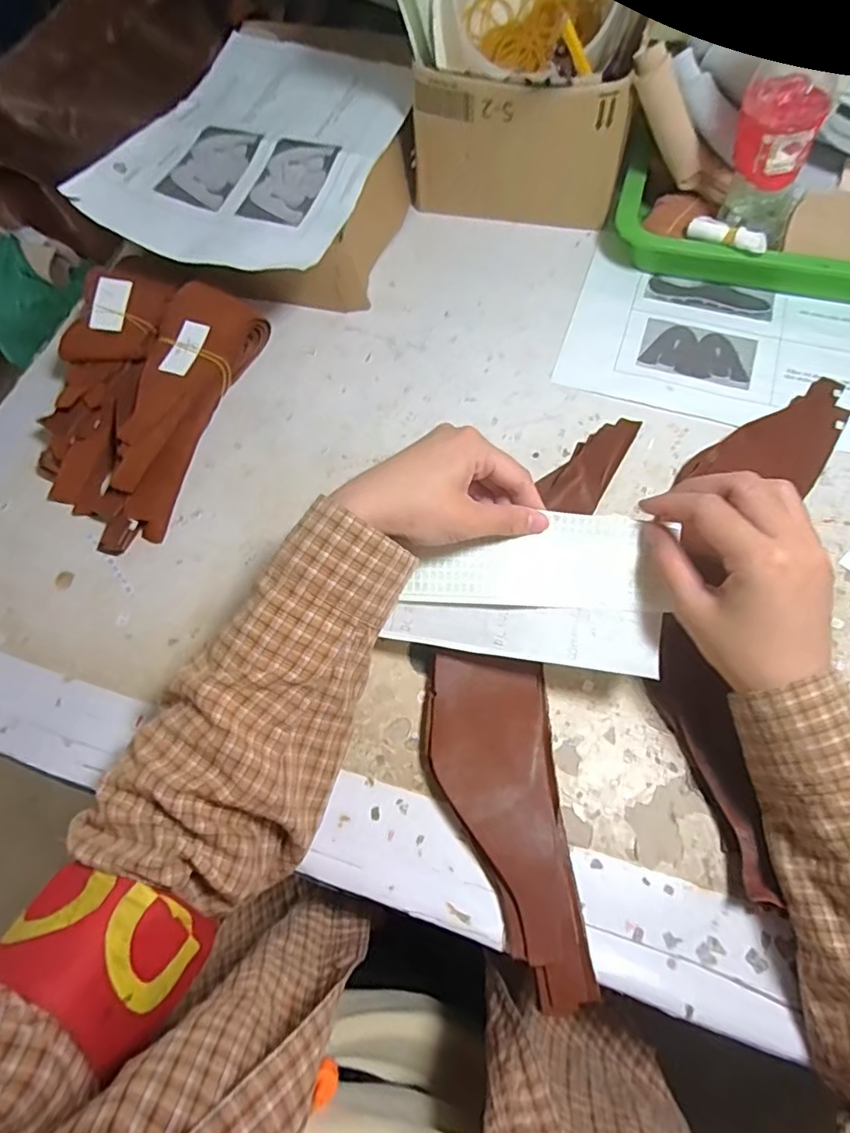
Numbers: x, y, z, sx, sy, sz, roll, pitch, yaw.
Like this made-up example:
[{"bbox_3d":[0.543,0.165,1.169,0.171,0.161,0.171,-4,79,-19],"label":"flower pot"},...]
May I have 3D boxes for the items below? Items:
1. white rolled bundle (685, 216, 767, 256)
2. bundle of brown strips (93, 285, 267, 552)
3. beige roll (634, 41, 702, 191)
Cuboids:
[{"bbox_3d":[0.245,-0.269,0.465,0.062,0.017,0.016,28,70,15],"label":"white rolled bundle"},{"bbox_3d":[-0.200,-0.119,0.444,0.065,0.048,0.217,16,67,9],"label":"bundle of brown strips"},{"bbox_3d":[0.197,-0.355,0.459,0.024,0.110,0.019,-2,59,43],"label":"beige roll"}]

